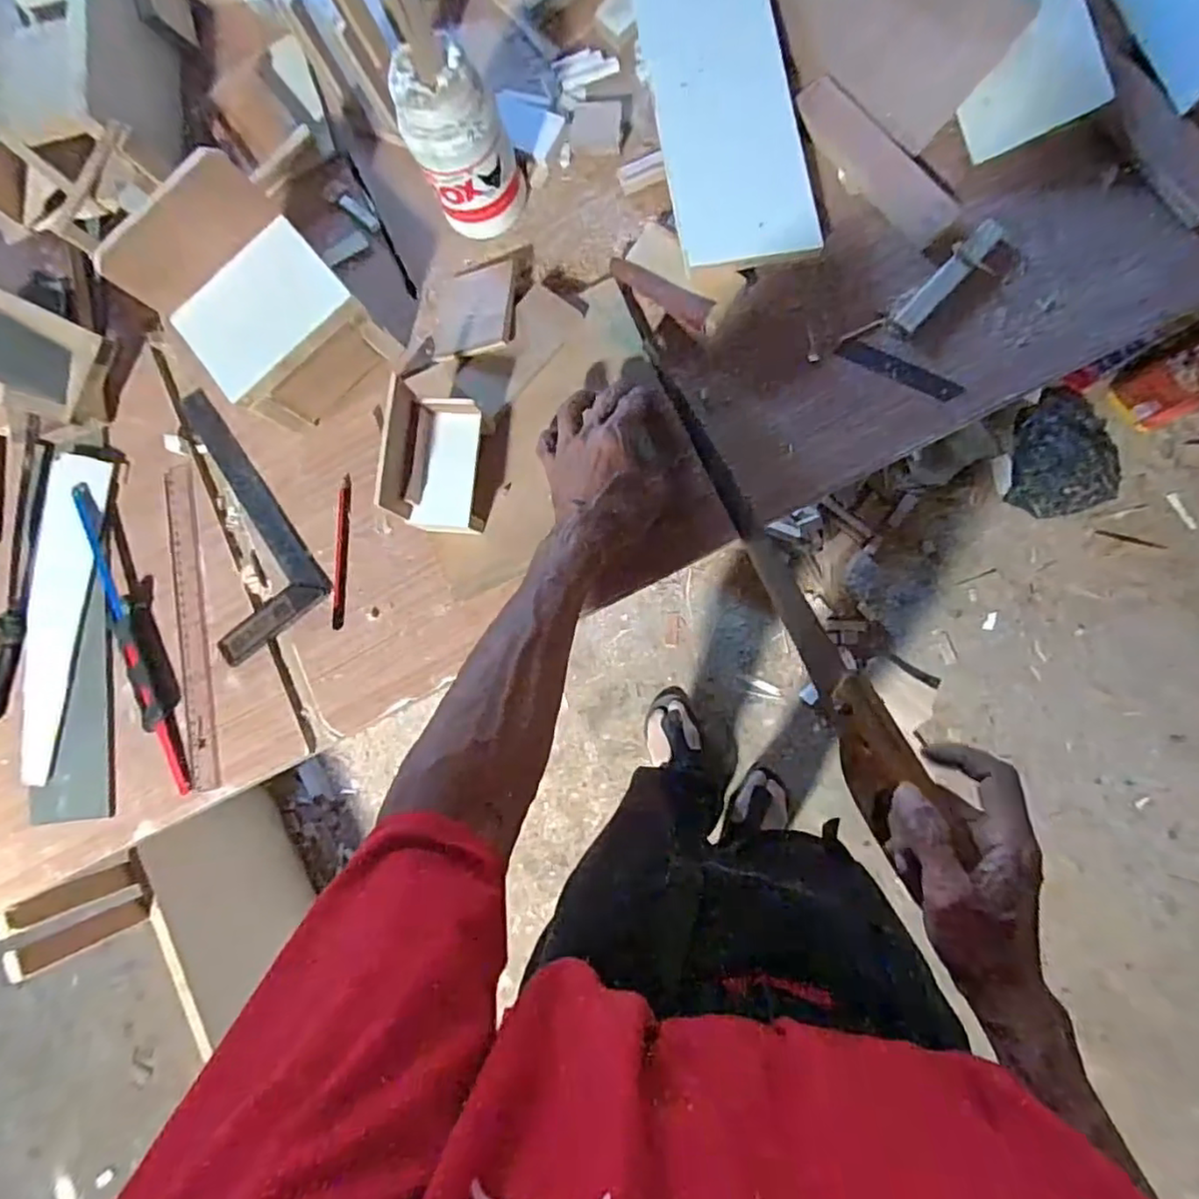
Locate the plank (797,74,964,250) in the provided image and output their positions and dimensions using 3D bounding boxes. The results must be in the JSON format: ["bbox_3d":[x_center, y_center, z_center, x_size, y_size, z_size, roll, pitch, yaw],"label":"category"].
[{"bbox_3d":[0.233,-0.368,0.538,0.039,0.015,0.169,-36,82,4],"label":"plank"}]

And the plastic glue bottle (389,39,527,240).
[{"bbox_3d":[-0.115,-0.375,0.530,0.078,0.126,0.070,-24,83,6],"label":"plastic glue bottle"}]

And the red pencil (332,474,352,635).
[{"bbox_3d":[-0.233,-0.043,0.580,0.012,0.005,0.137,1,86,8],"label":"red pencil"}]

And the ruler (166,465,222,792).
[{"bbox_3d":[-0.379,0.023,0.597,0.030,0.004,0.298,-10,83,4],"label":"ruler"}]

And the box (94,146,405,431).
[{"bbox_3d":[-0.275,-0.238,0.524,0.124,0.152,0.124,-40,82,3],"label":"box"}]

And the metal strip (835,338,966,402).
[{"bbox_3d":[0.245,-0.188,0.525,0.102,0.004,0.017,32,91,9],"label":"metal strip"}]

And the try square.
[{"bbox_3d":[-0.358,-0.072,0.602,0.117,0.009,0.245,-36,82,4],"label":"try square"}]

